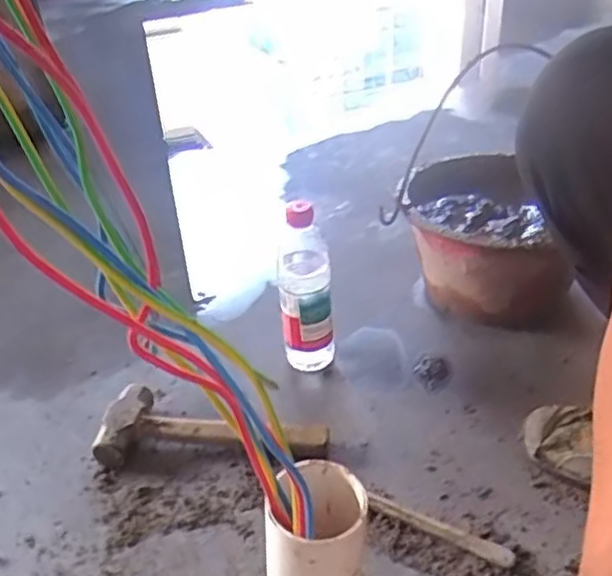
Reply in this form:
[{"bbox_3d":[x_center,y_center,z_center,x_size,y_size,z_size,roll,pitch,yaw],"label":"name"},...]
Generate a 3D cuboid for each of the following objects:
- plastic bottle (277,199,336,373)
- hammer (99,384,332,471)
[{"bbox_3d":[-0.001,0.003,0.828,0.065,0.229,0.051,-5,34,-2],"label":"plastic bottle"},{"bbox_3d":[-0.103,0.167,0.755,0.252,0.042,0.098,4,35,12],"label":"hammer"}]

